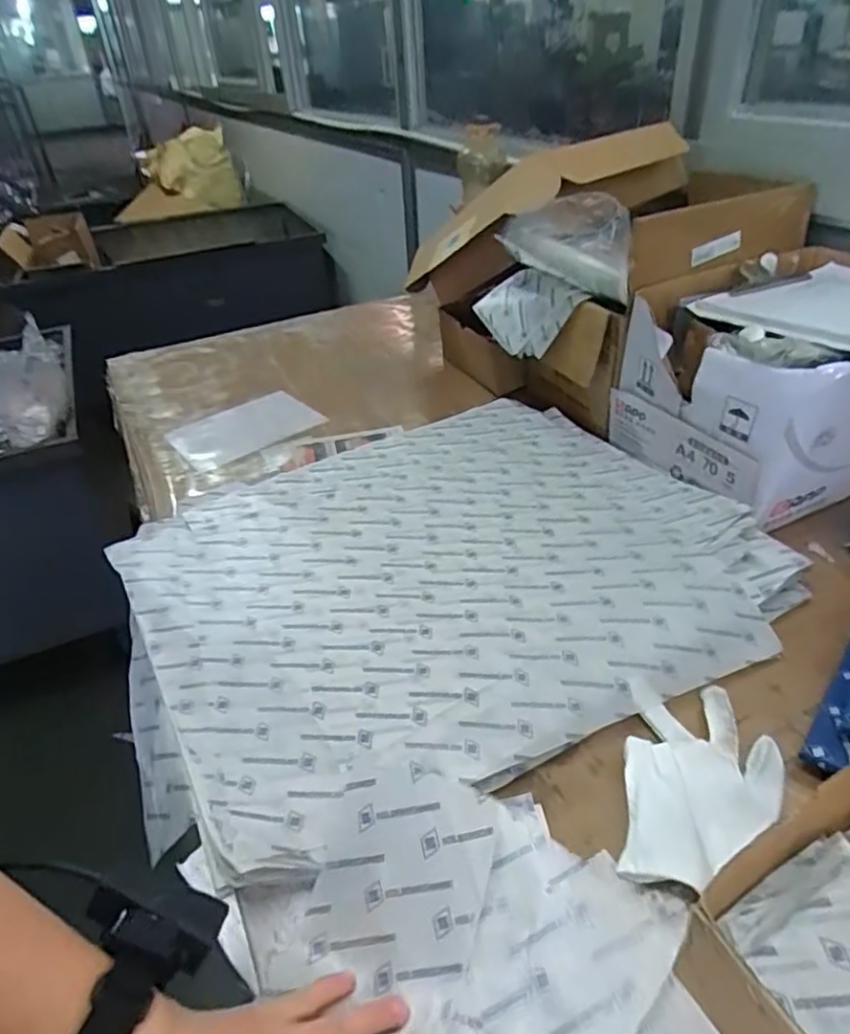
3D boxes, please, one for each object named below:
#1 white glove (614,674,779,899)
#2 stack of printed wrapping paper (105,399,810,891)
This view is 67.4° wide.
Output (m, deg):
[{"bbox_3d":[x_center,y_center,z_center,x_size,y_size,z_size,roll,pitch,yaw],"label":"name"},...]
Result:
[{"bbox_3d":[0.208,0.193,0.475,0.109,0.018,0.168,8,40,14],"label":"white glove"},{"bbox_3d":[0.004,0.044,0.676,0.614,0.038,0.500,-18,41,-18],"label":"stack of printed wrapping paper"}]

